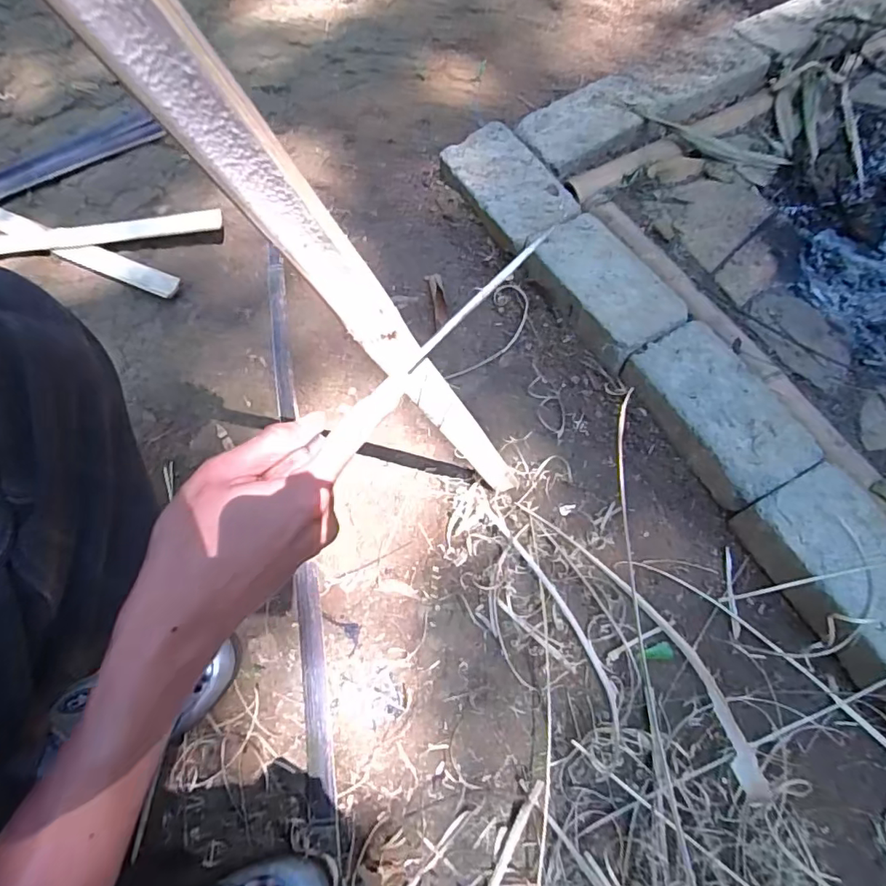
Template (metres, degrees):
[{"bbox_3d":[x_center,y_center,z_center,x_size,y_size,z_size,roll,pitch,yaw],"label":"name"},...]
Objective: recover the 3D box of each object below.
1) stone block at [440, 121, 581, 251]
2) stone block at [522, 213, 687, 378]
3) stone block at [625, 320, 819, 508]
[{"bbox_3d":[0.091,-0.364,0.760,0.107,0.045,0.209,-30,66,-11],"label":"stone block"},{"bbox_3d":[0.205,-0.197,0.688,0.120,0.049,0.210,-25,65,-9],"label":"stone block"},{"bbox_3d":[0.313,-0.036,0.613,0.117,0.054,0.205,-31,67,-9],"label":"stone block"}]

